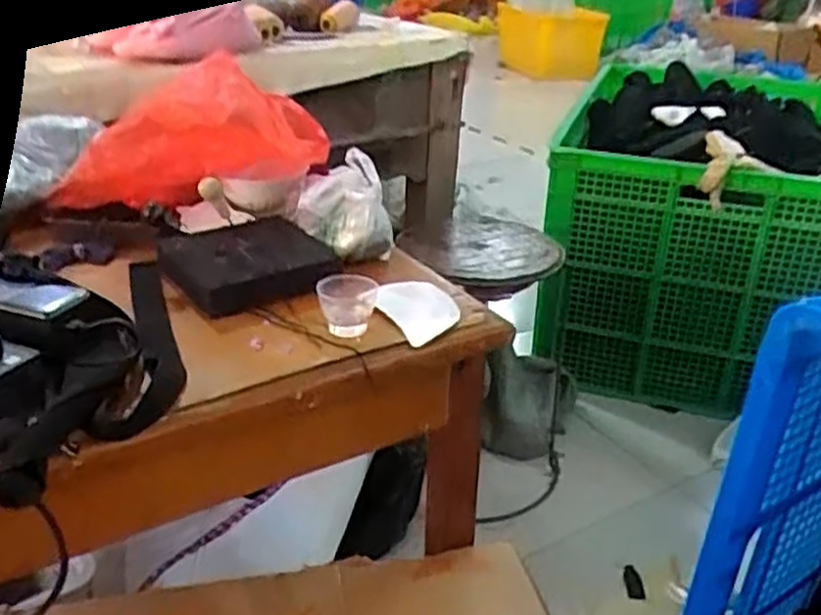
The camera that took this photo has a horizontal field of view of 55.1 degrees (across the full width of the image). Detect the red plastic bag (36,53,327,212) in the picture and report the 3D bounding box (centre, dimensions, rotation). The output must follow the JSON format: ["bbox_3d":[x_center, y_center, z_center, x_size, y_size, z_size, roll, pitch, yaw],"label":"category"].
[{"bbox_3d":[-0.275,-0.205,0.947,0.328,0.135,0.109,-16,30,-6],"label":"red plastic bag"}]

